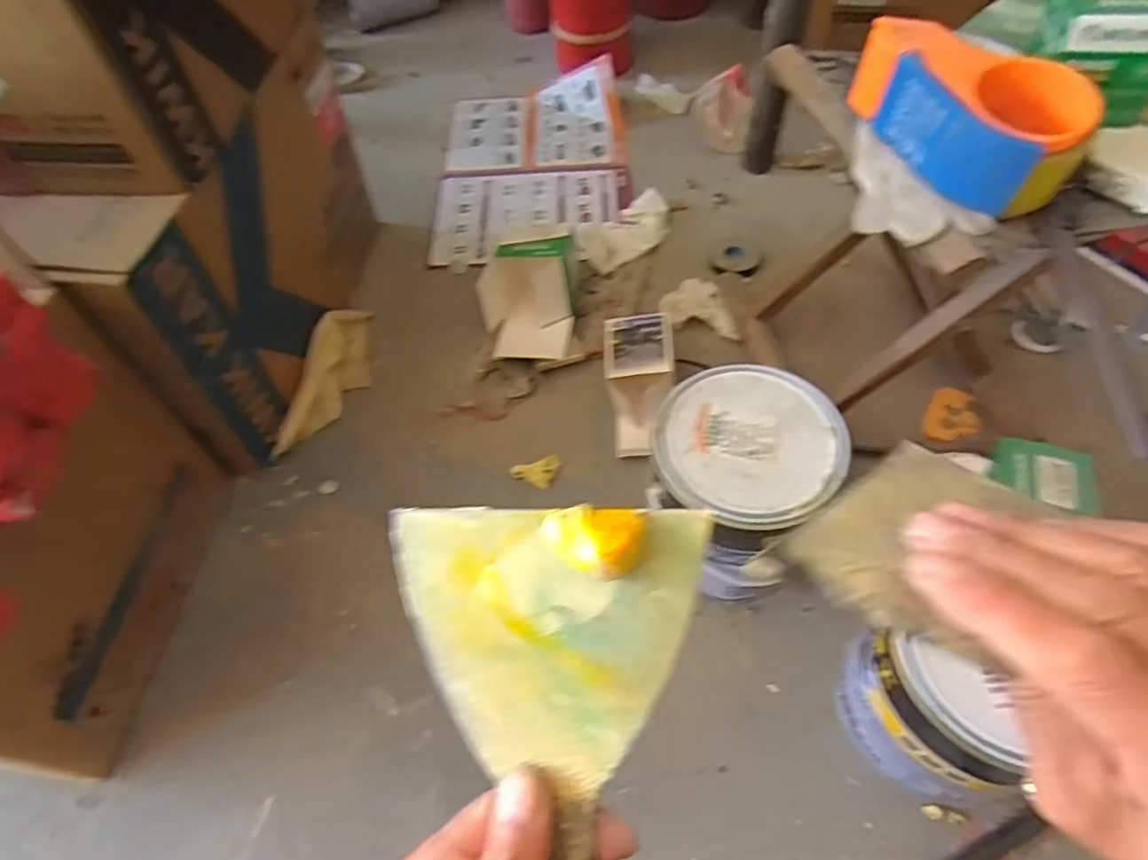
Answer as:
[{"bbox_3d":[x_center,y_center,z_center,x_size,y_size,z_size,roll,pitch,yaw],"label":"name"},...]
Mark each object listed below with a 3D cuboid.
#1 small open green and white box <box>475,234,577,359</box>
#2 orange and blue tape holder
[{"bbox_3d":[-0.052,-0.155,0.828,0.113,0.096,0.142,-2,57,2],"label":"small open green and white box"},{"bbox_3d":[0.271,-0.223,0.480,0.081,0.072,0.154,-33,61,-17],"label":"orange and blue tape holder"}]

